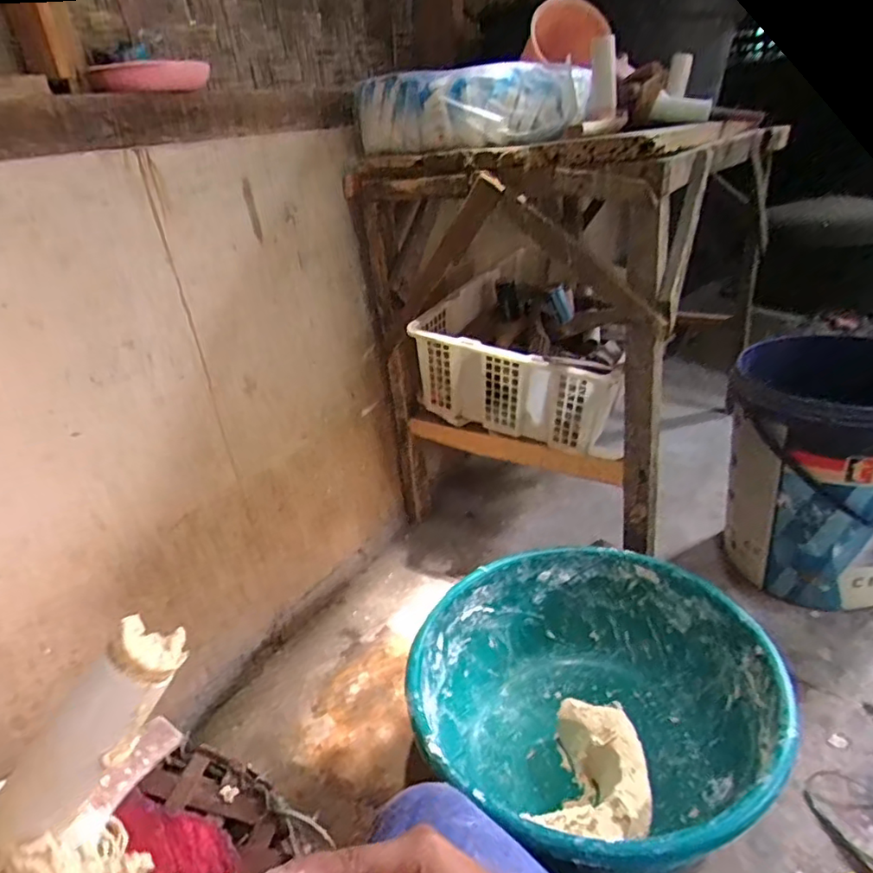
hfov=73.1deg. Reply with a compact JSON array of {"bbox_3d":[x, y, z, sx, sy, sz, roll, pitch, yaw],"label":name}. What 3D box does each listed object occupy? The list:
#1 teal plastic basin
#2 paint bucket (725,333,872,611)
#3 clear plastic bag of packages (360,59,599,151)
[{"bbox_3d":[0.190,0.349,0.747,0.410,0.185,0.416,-6,28,3],"label":"teal plastic basin"},{"bbox_3d":[0.646,0.069,0.980,0.284,0.378,0.304,-29,35,-35],"label":"paint bucket"},{"bbox_3d":[0.045,-0.502,0.901,0.355,0.100,0.134,15,35,36],"label":"clear plastic bag of packages"}]

